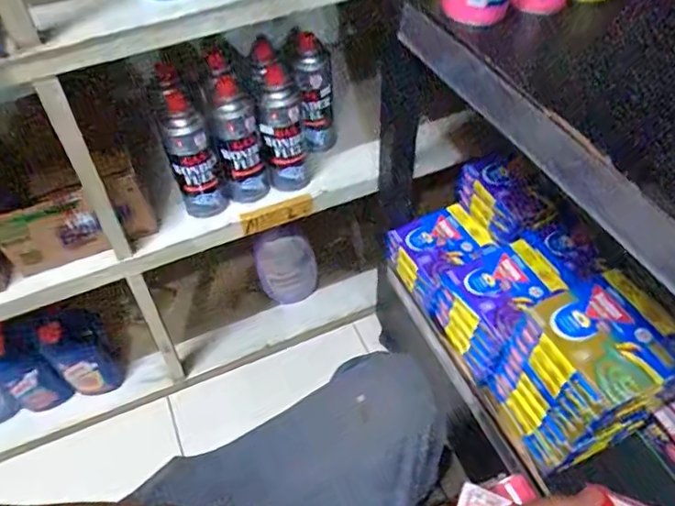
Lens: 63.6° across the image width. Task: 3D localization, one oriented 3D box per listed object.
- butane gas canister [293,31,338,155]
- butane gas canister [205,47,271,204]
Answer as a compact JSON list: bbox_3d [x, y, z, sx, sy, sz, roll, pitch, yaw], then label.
[{"bbox_3d":[-0.033,-0.237,0.832,0.054,0.193,0.043,-6,51,-1],"label":"butane gas canister"},{"bbox_3d":[-0.146,-0.173,0.759,0.060,0.225,0.056,-19,53,-11],"label":"butane gas canister"}]

